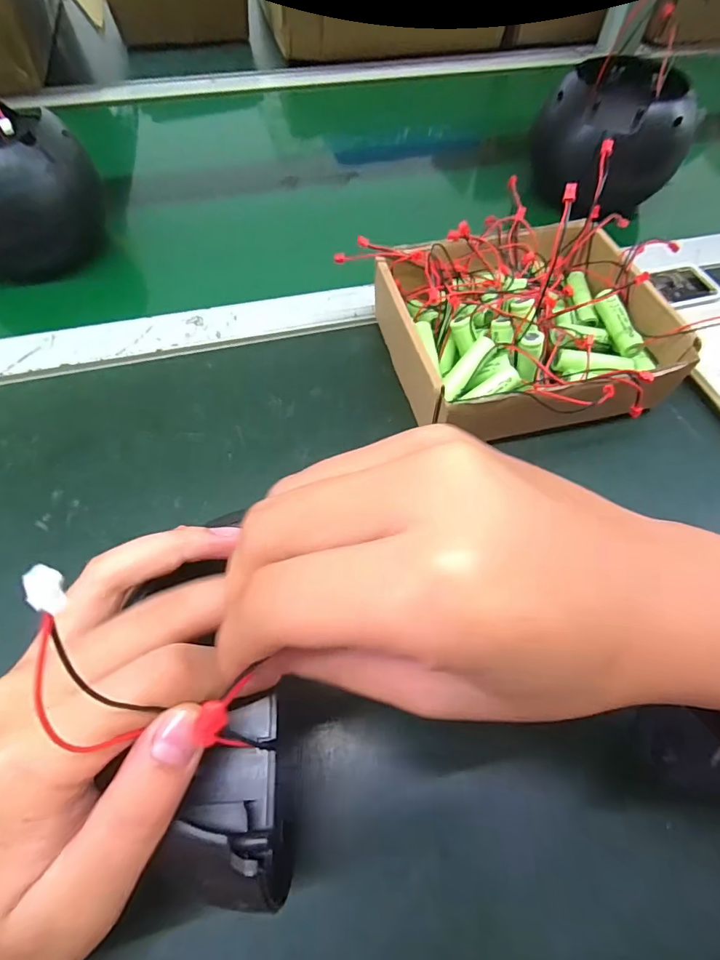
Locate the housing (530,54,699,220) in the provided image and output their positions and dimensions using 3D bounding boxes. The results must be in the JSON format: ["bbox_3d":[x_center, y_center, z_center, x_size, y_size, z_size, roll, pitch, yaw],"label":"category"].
[{"bbox_3d":[0.218,-0.305,0.415,0.105,0.083,0.114,0,60,-1],"label":"housing"}]

